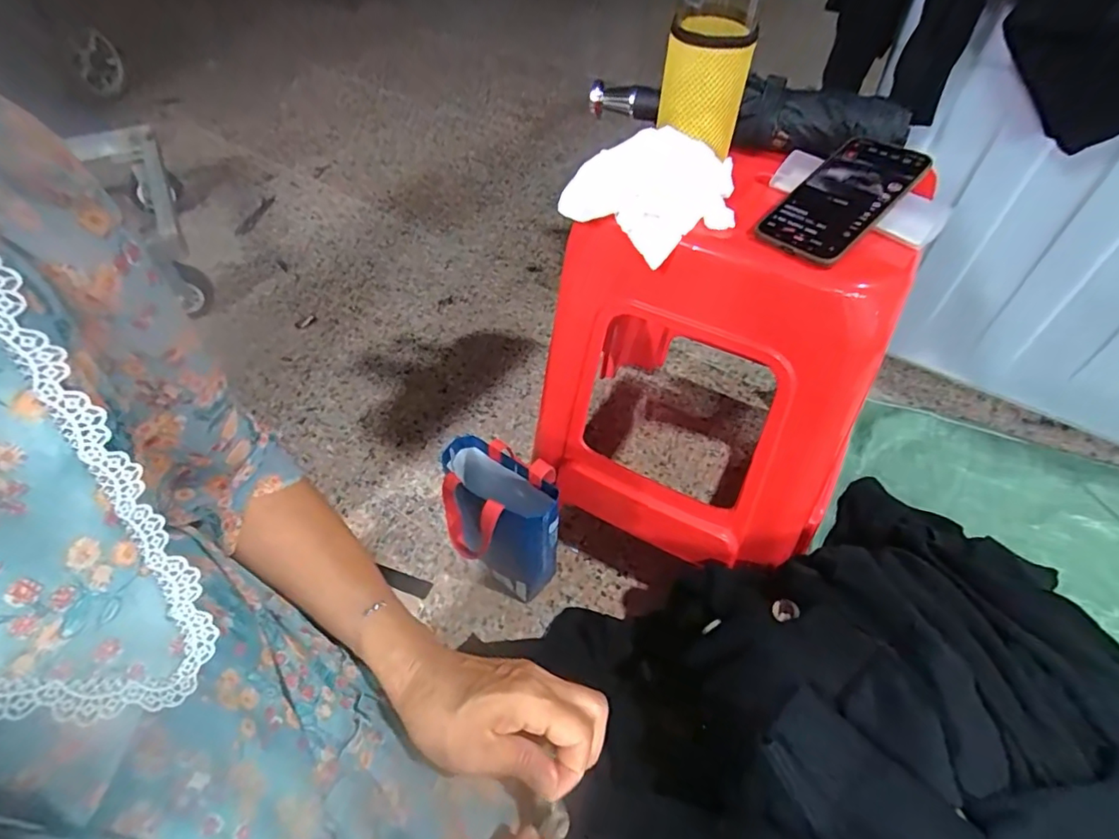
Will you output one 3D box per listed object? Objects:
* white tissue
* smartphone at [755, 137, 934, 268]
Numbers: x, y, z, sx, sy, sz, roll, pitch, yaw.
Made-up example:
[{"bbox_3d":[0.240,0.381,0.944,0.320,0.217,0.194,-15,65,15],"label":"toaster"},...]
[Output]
[{"bbox_3d":[0.088,-0.217,0.519,0.155,0.062,0.110,25,53,20],"label":"white tissue"},{"bbox_3d":[0.250,-0.198,0.490,0.163,0.010,0.082,-44,56,-15],"label":"smartphone"}]

